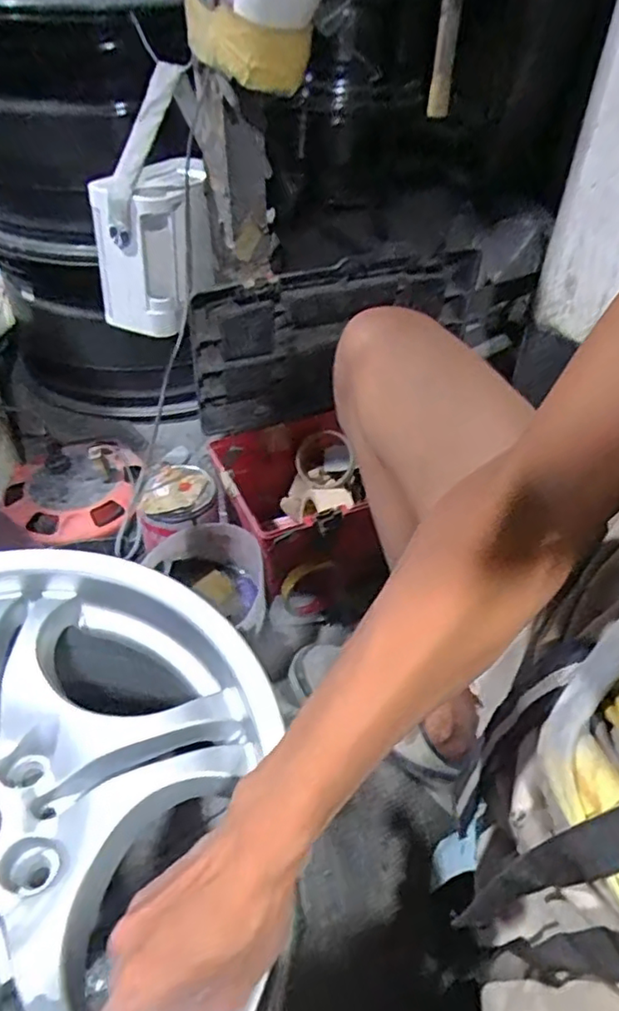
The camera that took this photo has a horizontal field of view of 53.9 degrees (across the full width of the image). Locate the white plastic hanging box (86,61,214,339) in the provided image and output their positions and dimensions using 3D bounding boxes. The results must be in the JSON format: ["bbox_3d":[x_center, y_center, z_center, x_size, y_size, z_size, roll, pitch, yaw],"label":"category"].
[{"bbox_3d":[-0.181,-0.333,0.696,0.129,0.235,0.108,-2,42,-5],"label":"white plastic hanging box"}]

